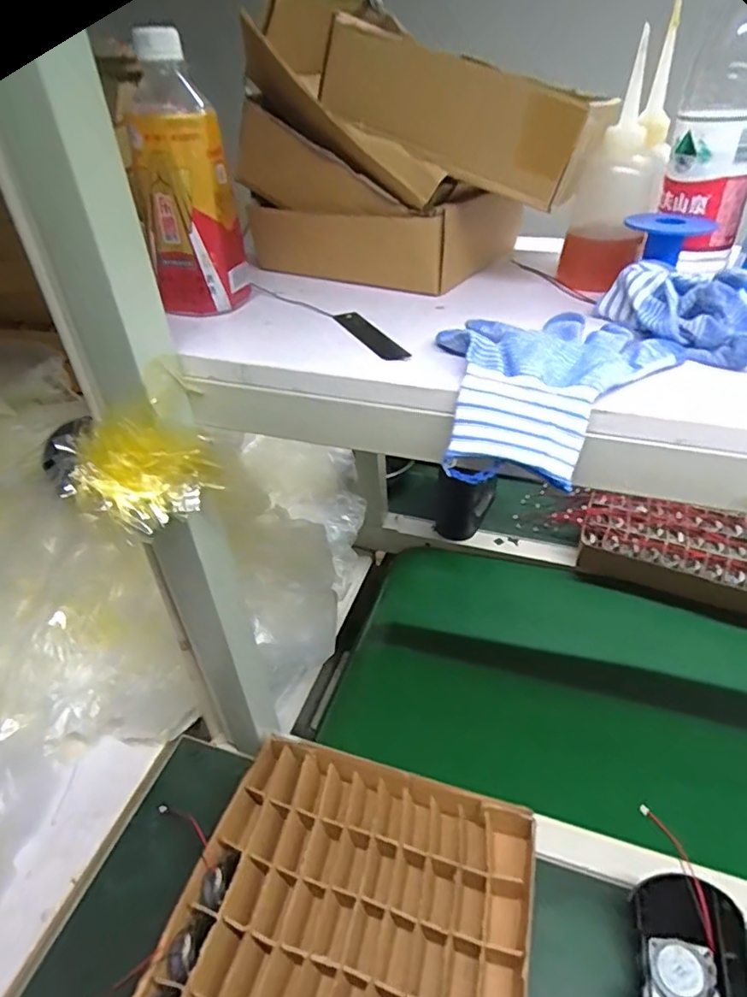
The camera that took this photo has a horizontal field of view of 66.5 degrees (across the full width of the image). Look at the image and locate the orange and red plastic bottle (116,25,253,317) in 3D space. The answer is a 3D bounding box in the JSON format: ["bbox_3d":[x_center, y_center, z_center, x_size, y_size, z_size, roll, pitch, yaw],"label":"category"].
[{"bbox_3d":[-0.134,-0.216,0.420,0.061,0.187,0.062,-9,39,-7],"label":"orange and red plastic bottle"}]

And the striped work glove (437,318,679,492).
[{"bbox_3d":[0.108,-0.077,0.375,0.158,0.050,0.117,-32,47,-31],"label":"striped work glove"}]

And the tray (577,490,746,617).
[{"bbox_3d":[0.496,0.087,0.913,0.299,0.071,0.168,16,42,22],"label":"tray"}]

